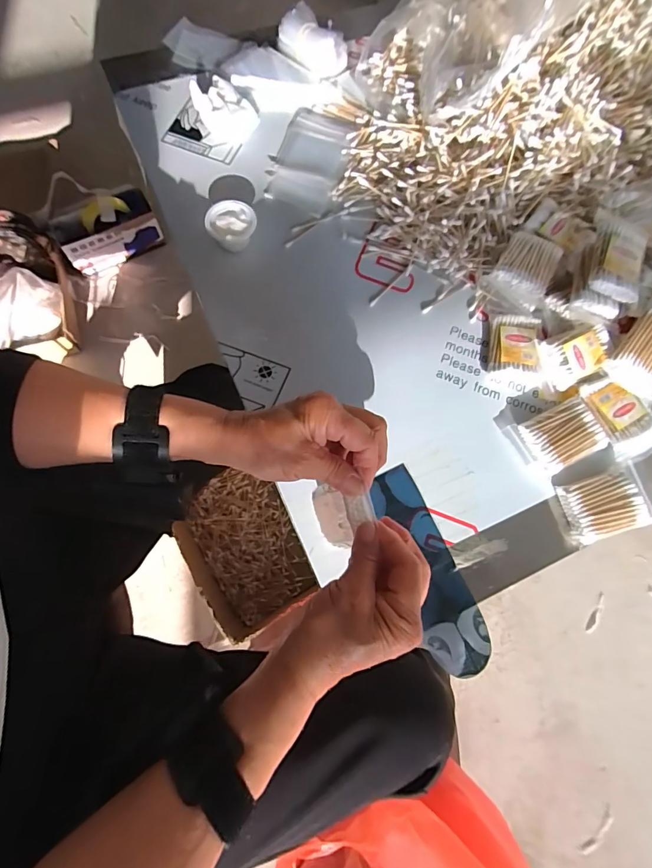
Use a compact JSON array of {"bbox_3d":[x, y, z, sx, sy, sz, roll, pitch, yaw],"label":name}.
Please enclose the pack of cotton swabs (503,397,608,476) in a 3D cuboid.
[{"bbox_3d":[0.240,0.003,0.427,0.084,0.012,0.059,-25,78,-5],"label":"pack of cotton swabs"}]

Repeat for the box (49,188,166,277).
[{"bbox_3d":[-0.498,-0.466,0.956,0.210,0.128,0.093,-30,78,-13],"label":"box"}]

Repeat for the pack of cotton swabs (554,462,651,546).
[{"bbox_3d":[0.280,0.069,0.412,0.088,0.011,0.060,-16,75,-9],"label":"pack of cotton swabs"}]

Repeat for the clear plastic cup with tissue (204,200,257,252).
[{"bbox_3d":[-0.106,-0.234,0.474,0.053,0.031,0.047,4,73,-4],"label":"clear plastic cup with tissue"}]

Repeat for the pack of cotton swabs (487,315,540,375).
[{"bbox_3d":[0.205,-0.097,0.455,0.051,0.015,0.070,12,73,-1],"label":"pack of cotton swabs"}]

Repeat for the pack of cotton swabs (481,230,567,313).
[{"bbox_3d":[0.221,-0.186,0.457,0.062,0.030,0.087,36,74,6],"label":"pack of cotton swabs"}]

